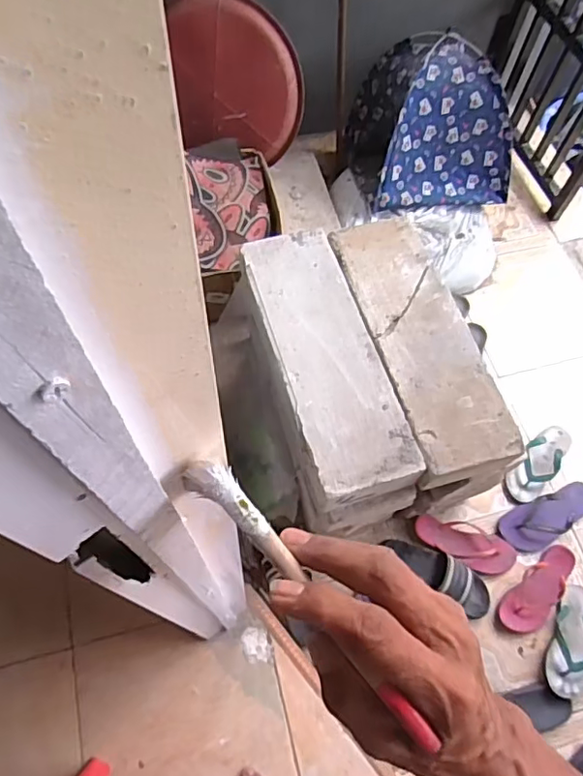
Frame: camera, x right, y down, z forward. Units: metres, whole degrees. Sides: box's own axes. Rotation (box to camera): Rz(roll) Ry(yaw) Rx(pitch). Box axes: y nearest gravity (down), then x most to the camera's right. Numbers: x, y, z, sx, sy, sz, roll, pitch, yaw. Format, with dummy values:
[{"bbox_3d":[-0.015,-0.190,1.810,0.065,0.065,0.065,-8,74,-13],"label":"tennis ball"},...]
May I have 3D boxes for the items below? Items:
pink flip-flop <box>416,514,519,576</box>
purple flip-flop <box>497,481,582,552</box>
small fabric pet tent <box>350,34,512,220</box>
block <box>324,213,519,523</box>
[{"bbox_3d":[0.409,0.371,1.331,0.231,0.034,0.093,22,70,5],"label":"pink flip-flop"},{"bbox_3d":[0.630,0.315,1.362,0.272,0.048,0.106,-20,69,-12],"label":"purple flip-flop"},{"bbox_3d":[0.400,-0.796,1.641,0.430,0.302,0.421,-13,71,-8],"label":"small fabric pet tent"},{"bbox_3d":[0.257,-0.036,1.302,0.201,0.408,0.623,-14,71,-8],"label":"block"}]

